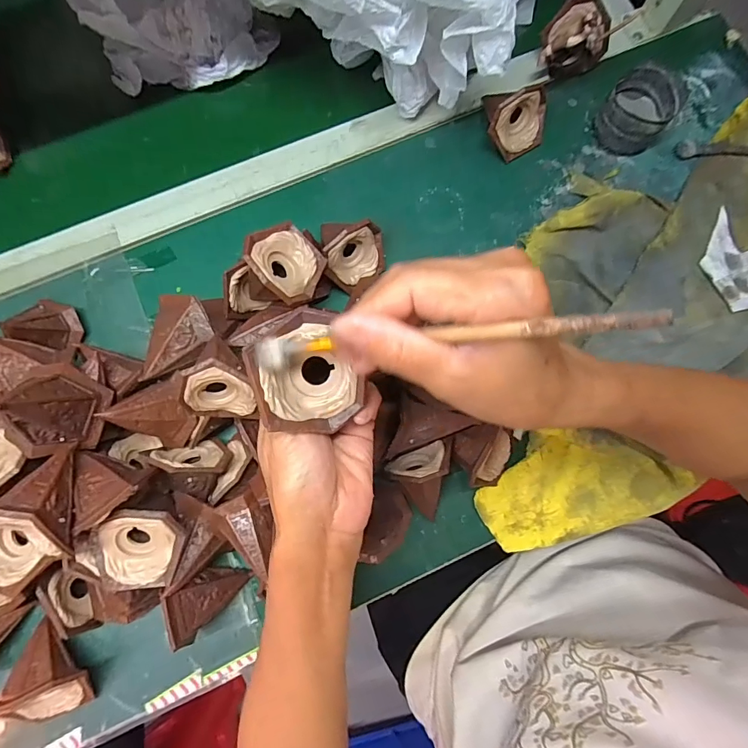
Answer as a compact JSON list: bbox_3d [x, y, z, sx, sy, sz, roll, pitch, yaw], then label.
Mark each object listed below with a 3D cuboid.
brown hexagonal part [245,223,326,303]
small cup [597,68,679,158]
[{"bbox_3d":[-0.076,-0.089,0.353,0.060,0.030,0.062,-39,100,-42],"label":"brown hexagonal part"},{"bbox_3d":[0.272,-0.274,0.443,0.068,0.044,0.079,34,81,5],"label":"small cup"}]

